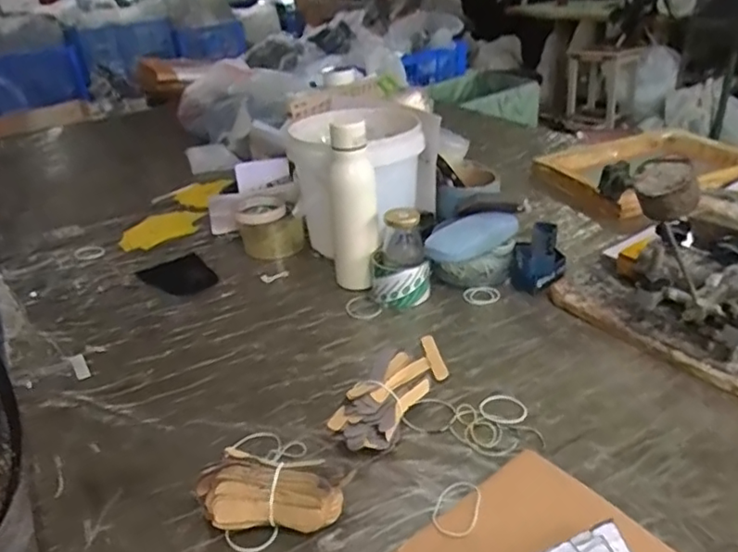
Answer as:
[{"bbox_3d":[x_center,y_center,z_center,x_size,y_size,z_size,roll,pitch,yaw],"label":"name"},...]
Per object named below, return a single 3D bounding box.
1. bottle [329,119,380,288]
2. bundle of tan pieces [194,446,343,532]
[{"bbox_3d":[-0.024,-0.096,0.845,0.063,0.243,0.066,-7,27,-6],"label":"bottle"},{"bbox_3d":[-0.087,0.189,0.513,0.122,0.054,0.051,-4,27,0],"label":"bundle of tan pieces"}]

